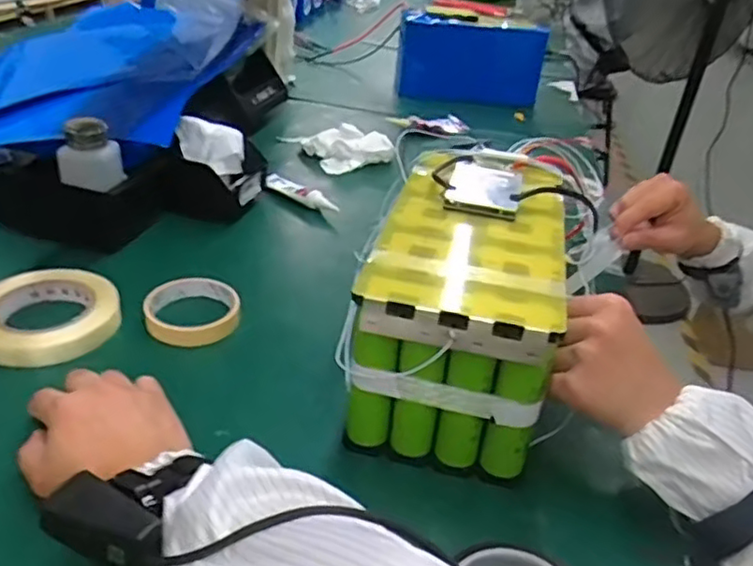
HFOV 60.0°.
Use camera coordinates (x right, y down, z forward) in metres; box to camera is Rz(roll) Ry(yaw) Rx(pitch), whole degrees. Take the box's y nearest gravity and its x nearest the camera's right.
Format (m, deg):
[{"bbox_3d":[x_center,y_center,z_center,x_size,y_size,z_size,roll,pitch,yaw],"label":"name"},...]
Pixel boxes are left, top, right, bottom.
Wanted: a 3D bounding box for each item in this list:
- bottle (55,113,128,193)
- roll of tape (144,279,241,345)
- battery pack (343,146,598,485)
[{"bbox_3d":[-0.301,-0.133,0.689,0.048,0.070,0.056,12,32,7],"label":"bottle"},{"bbox_3d":[-0.177,0.028,0.629,0.088,0.028,0.088,0,32,-12],"label":"roll of tape"},{"bbox_3d":[0.075,0.013,0.561,0.144,0.158,0.259,12,32,8],"label":"battery pack"}]

